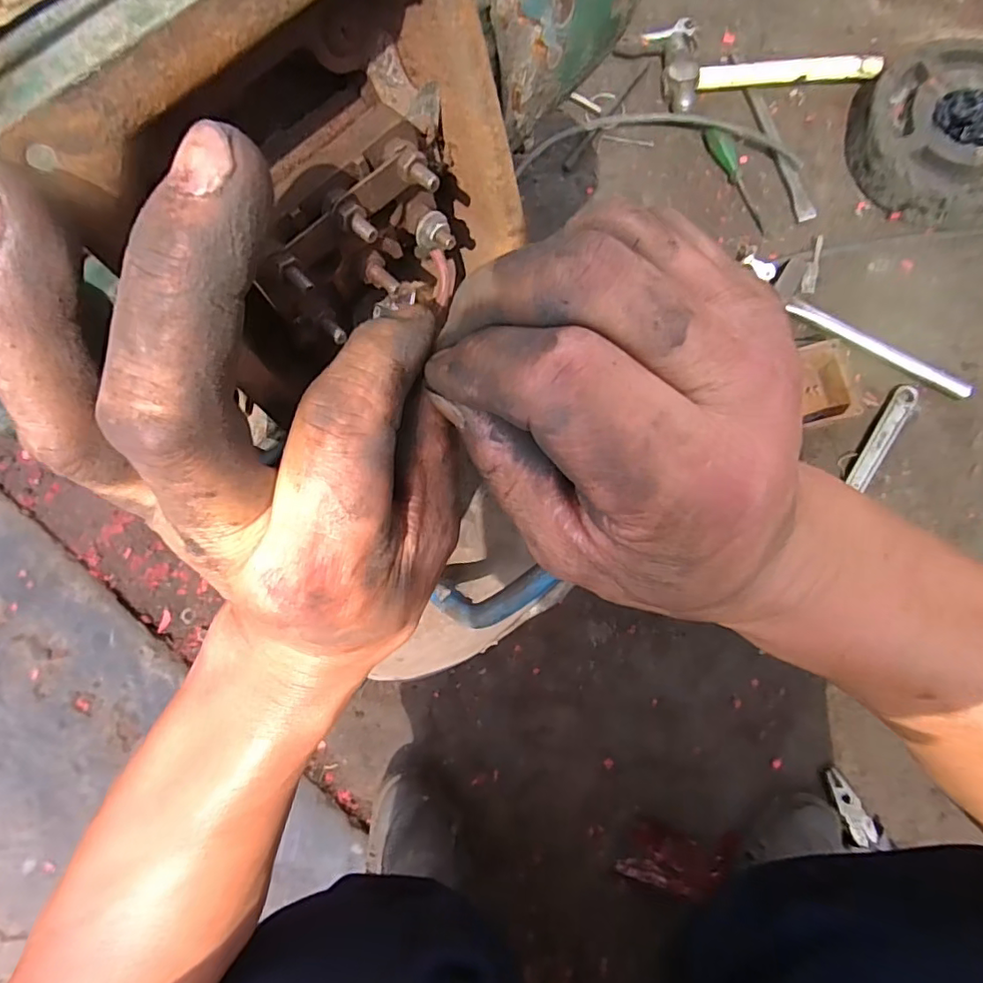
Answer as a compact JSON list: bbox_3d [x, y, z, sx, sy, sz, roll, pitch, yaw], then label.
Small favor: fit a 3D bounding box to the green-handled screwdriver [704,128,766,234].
[{"bbox_3d":[0.347,-0.439,0.767,0.021,0.030,0.166,-26,80,-4],"label":"green-handled screwdriver"}]

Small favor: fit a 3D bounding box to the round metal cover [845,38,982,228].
[{"bbox_3d":[0.632,-0.489,0.743,0.259,0.082,0.250,-28,80,-4],"label":"round metal cover"}]

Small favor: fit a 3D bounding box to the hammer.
[{"bbox_3d":[0.390,-0.594,0.789,0.303,0.045,0.117,4,79,2],"label":"hammer"}]

